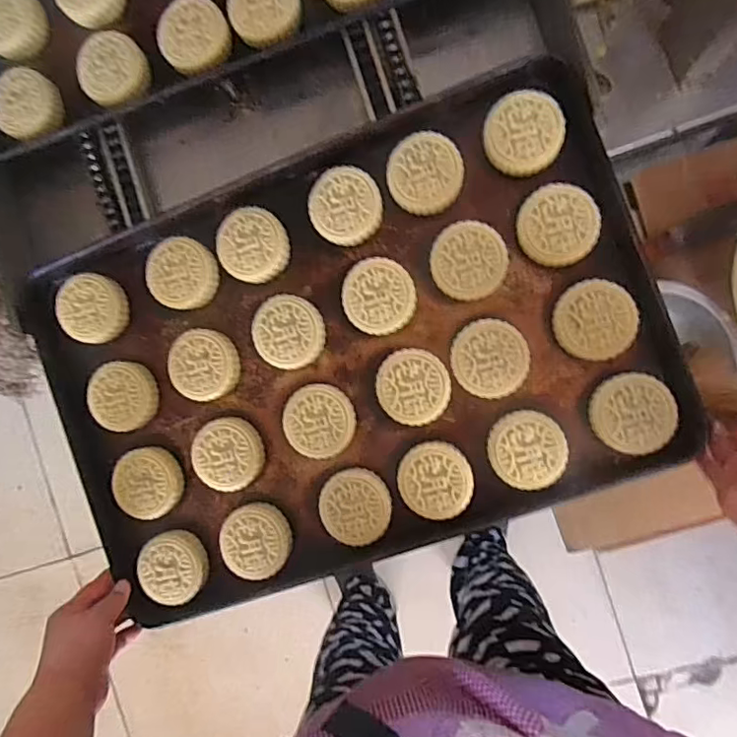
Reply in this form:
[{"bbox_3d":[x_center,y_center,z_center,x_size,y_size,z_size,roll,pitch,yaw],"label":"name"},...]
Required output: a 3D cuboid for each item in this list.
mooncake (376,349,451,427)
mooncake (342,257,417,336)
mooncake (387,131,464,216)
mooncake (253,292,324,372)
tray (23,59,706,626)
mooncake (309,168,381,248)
[{"bbox_3d":[0.044,0.018,0.539,0.073,0.025,0.067,0,93,7],"label":"mooncake"},{"bbox_3d":[0.012,-0.070,0.545,0.069,0.026,0.071,1,93,7],"label":"mooncake"},{"bbox_3d":[0.055,-0.188,0.535,0.069,0.025,0.073,0,93,7],"label":"mooncake"},{"bbox_3d":[-0.079,-0.036,0.556,0.072,0.026,0.068,0,93,7],"label":"mooncake"},{"bbox_3d":[-0.026,-0.008,0.549,0.588,0.039,0.390,-21,90,7],"label":"tray"},{"bbox_3d":[-0.023,-0.161,0.546,0.068,0.023,0.075,-29,89,7],"label":"mooncake"}]

